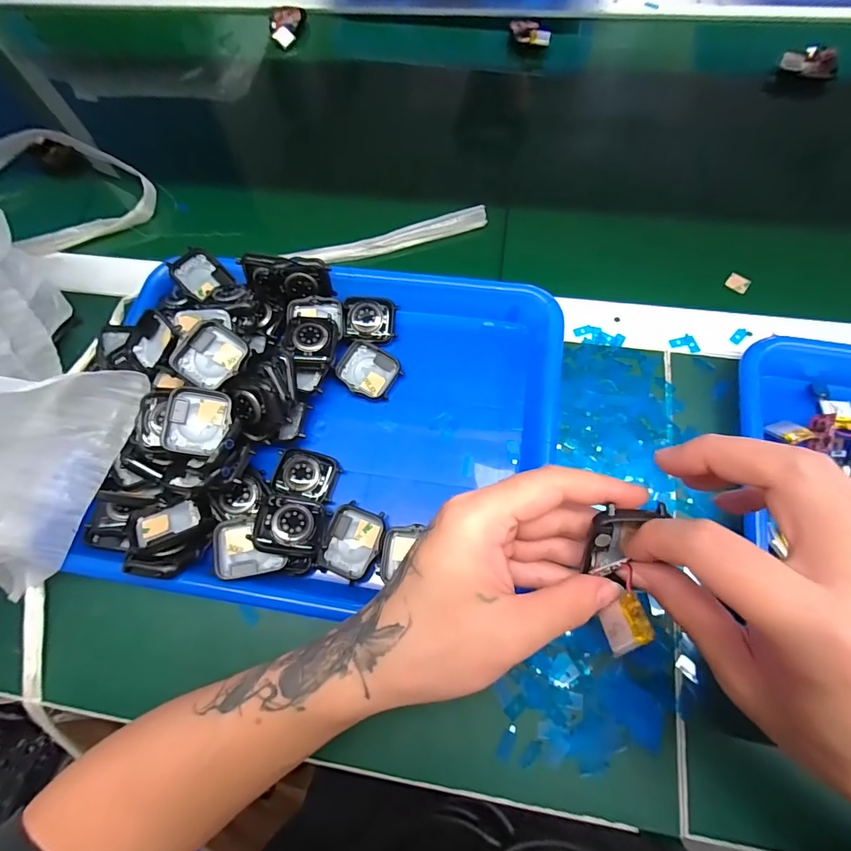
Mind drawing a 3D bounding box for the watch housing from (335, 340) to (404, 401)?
[{"bbox_3d":[-0.043,-0.041,0.334,0.043,0.012,0.037,29,73,12],"label":"watch housing"}]

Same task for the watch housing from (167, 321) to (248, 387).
[{"bbox_3d":[-0.146,-0.048,0.297,0.039,0.010,0.042,35,76,-14],"label":"watch housing"}]

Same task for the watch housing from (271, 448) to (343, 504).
[{"bbox_3d":[-0.084,0.035,0.308,0.044,0.010,0.034,11,70,6],"label":"watch housing"}]

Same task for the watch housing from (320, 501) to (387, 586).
[{"bbox_3d":[-0.048,0.077,0.292,0.036,0.008,0.046,19,71,9],"label":"watch housing"}]

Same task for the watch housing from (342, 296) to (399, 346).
[{"bbox_3d":[-0.043,-0.083,0.342,0.039,0.006,0.038,7,82,-7],"label":"watch housing"}]

